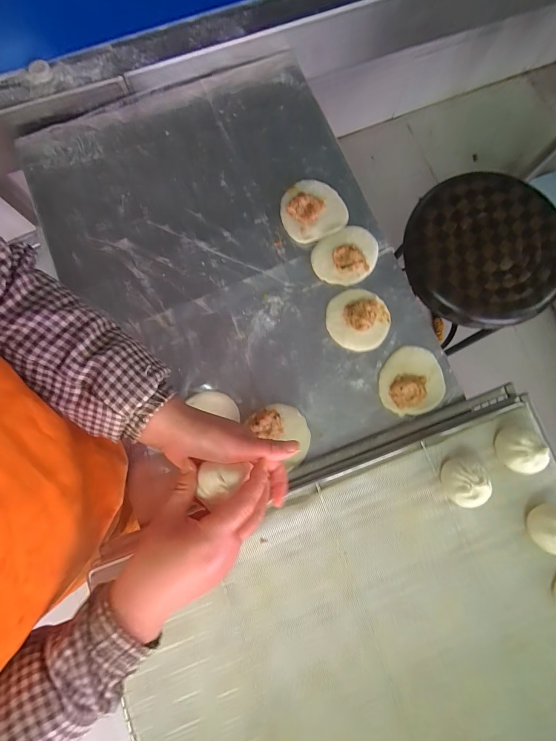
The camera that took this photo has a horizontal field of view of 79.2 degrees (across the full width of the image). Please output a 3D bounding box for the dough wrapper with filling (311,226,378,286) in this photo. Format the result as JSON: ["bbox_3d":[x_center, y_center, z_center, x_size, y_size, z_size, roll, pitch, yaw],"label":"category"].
[{"bbox_3d":[0.103,-0.170,0.503,0.101,0.014,0.076,-27,82,-5],"label":"dough wrapper with filling"}]

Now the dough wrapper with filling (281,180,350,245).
[{"bbox_3d":[0.051,-0.251,0.519,0.096,0.016,0.105,-22,82,-4],"label":"dough wrapper with filling"}]

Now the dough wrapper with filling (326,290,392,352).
[{"bbox_3d":[0.119,-0.078,0.487,0.090,0.026,0.089,0,81,-1],"label":"dough wrapper with filling"}]

